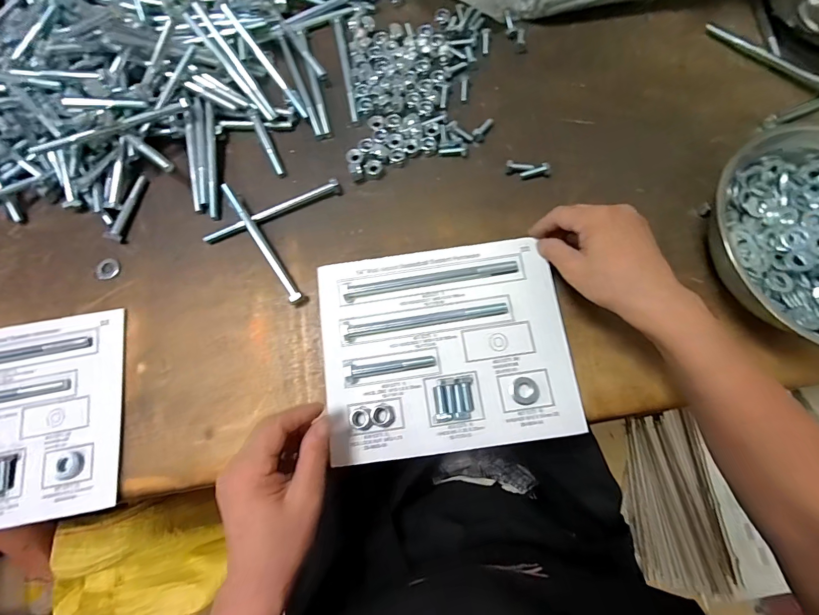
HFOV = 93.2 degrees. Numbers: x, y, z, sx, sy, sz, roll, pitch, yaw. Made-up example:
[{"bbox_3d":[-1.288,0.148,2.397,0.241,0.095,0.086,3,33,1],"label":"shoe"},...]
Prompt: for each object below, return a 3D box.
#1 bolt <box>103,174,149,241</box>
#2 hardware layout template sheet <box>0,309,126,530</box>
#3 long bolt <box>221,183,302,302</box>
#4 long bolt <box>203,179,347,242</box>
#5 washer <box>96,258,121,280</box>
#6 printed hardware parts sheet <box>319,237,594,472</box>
[{"bbox_3d":[-0.310,-0.111,0.429,0.014,0.011,0.081,12,76,5],"label":"bolt"},{"bbox_3d":[-0.389,0.108,0.371,0.218,0.013,0.189,-10,75,-1],"label":"hardware layout template sheet"},{"bbox_3d":[-0.155,-0.068,0.409,0.010,0.019,0.152,-34,76,-7],"label":"long bolt"},{"bbox_3d":[-0.149,-0.106,0.422,0.154,0.014,0.015,-21,75,-4],"label":"long bolt"},{"bbox_3d":[-0.323,-0.042,0.416,0.021,0.007,0.022,-3,75,1],"label":"washer"},{"bbox_3d":[0.032,0.033,0.360,0.223,0.009,0.189,-8,74,0],"label":"printed hardware parts sheet"}]

